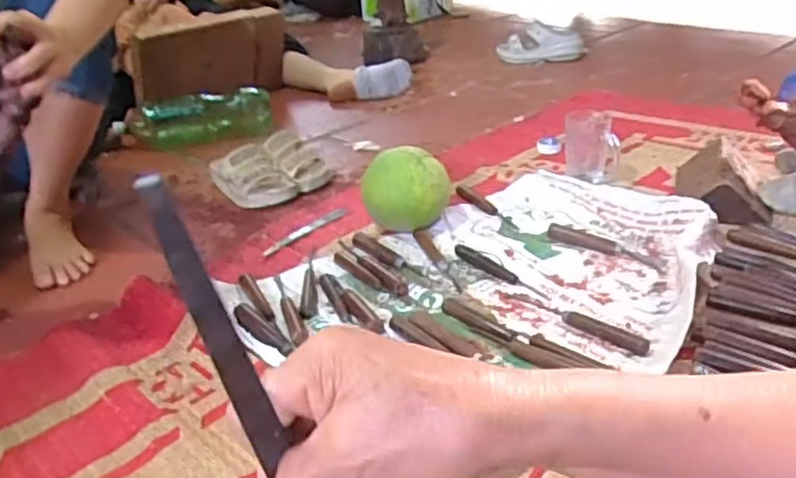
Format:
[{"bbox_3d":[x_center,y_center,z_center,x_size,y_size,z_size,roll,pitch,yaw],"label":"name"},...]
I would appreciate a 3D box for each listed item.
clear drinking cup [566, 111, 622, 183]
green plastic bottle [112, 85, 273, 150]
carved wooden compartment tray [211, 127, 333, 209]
[{"bbox_3d":[0.348,-0.167,1.240,0.099,0.105,0.092,6,30,14],"label":"clear drinking cup"},{"bbox_3d":[-0.436,-0.269,1.494,0.314,0.098,0.089,-10,29,-13],"label":"green plastic bottle"},{"bbox_3d":[-0.221,-0.125,1.208,0.176,0.077,0.144,-17,32,-25],"label":"carved wooden compartment tray"}]

